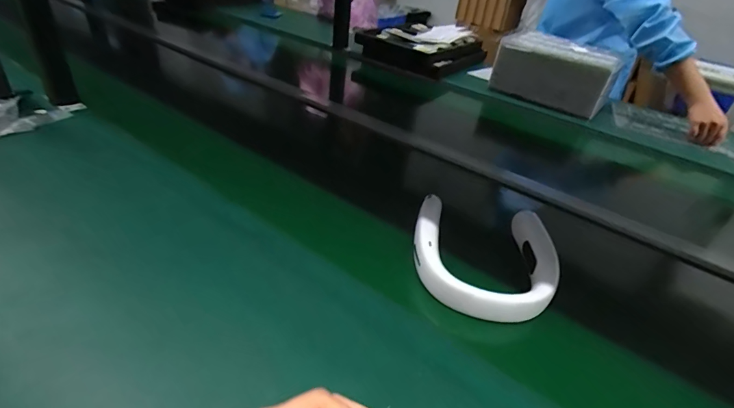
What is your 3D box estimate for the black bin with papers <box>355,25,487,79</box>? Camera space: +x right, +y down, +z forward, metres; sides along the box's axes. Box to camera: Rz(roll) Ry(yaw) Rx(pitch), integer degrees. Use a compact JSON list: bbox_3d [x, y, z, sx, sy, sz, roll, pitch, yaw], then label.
[{"bbox_3d":[0.212,-0.581,1.438,0.344,0.098,0.396,28,40,27],"label":"black bin with papers"}]

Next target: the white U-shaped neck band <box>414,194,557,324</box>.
[{"bbox_3d":[0.157,0.069,0.540,0.179,0.061,0.178,10,35,3],"label":"white U-shaped neck band"}]

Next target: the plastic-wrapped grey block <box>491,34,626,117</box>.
[{"bbox_3d":[0.571,-0.394,1.196,0.313,0.156,0.180,28,40,27],"label":"plastic-wrapped grey block"}]

